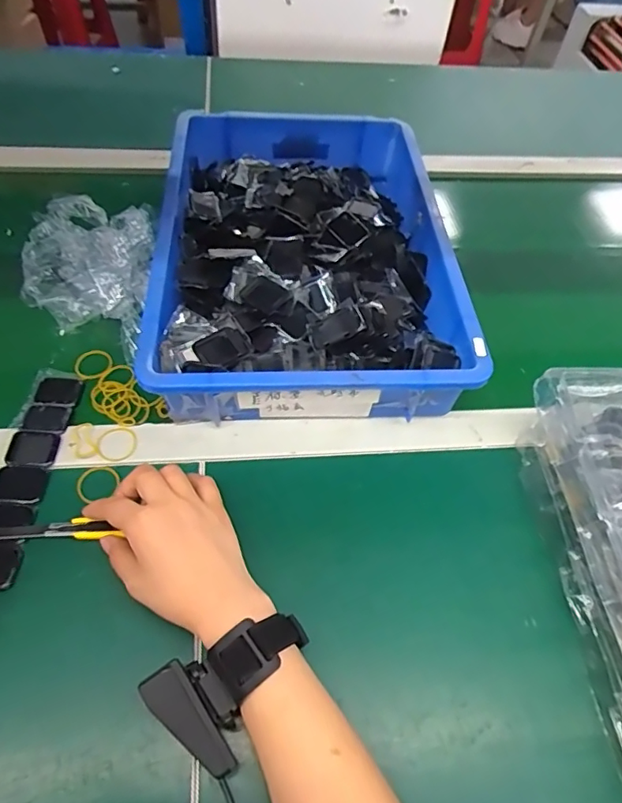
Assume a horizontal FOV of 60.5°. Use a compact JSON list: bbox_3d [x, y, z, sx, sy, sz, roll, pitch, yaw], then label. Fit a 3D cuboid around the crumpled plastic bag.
[{"bbox_3d":[-0.216,-0.135,0.538,0.163,0.085,0.120,26,57,13],"label":"crumpled plastic bag"}]

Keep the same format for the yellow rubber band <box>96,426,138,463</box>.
[{"bbox_3d":[-0.167,0.036,0.460,0.033,0.004,0.035,2,54,-3],"label":"yellow rubber band"}]

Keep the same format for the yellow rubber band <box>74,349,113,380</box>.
[{"bbox_3d":[-0.210,-0.036,0.515,0.035,0.005,0.039,-28,62,-23],"label":"yellow rubber band"}]

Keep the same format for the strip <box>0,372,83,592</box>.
[{"bbox_3d":[-0.235,0.055,0.445,0.043,0.014,0.197,2,53,-4],"label":"strip"}]

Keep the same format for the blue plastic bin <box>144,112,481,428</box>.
[{"bbox_3d":[-0.008,-0.164,0.577,0.282,0.087,0.421,0,55,-5],"label":"blue plastic bin"}]

